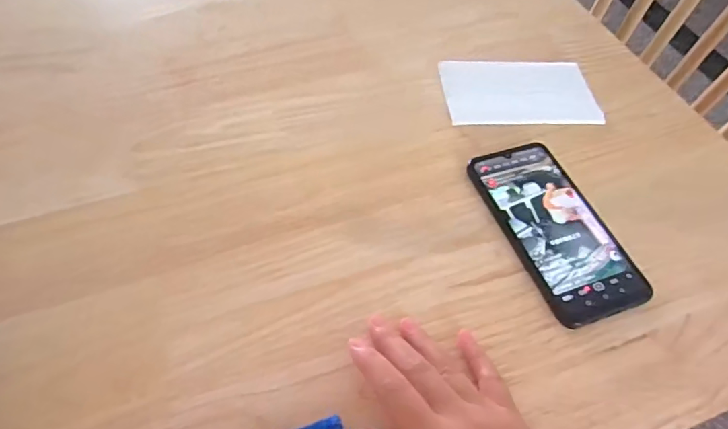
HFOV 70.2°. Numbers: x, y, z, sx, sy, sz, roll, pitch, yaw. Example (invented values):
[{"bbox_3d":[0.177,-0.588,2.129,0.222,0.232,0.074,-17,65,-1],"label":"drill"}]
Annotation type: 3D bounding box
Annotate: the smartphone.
[{"bbox_3d":[0.142,0.009,0.394,0.070,0.011,0.153,-14,57,-14],"label":"smartphone"}]

